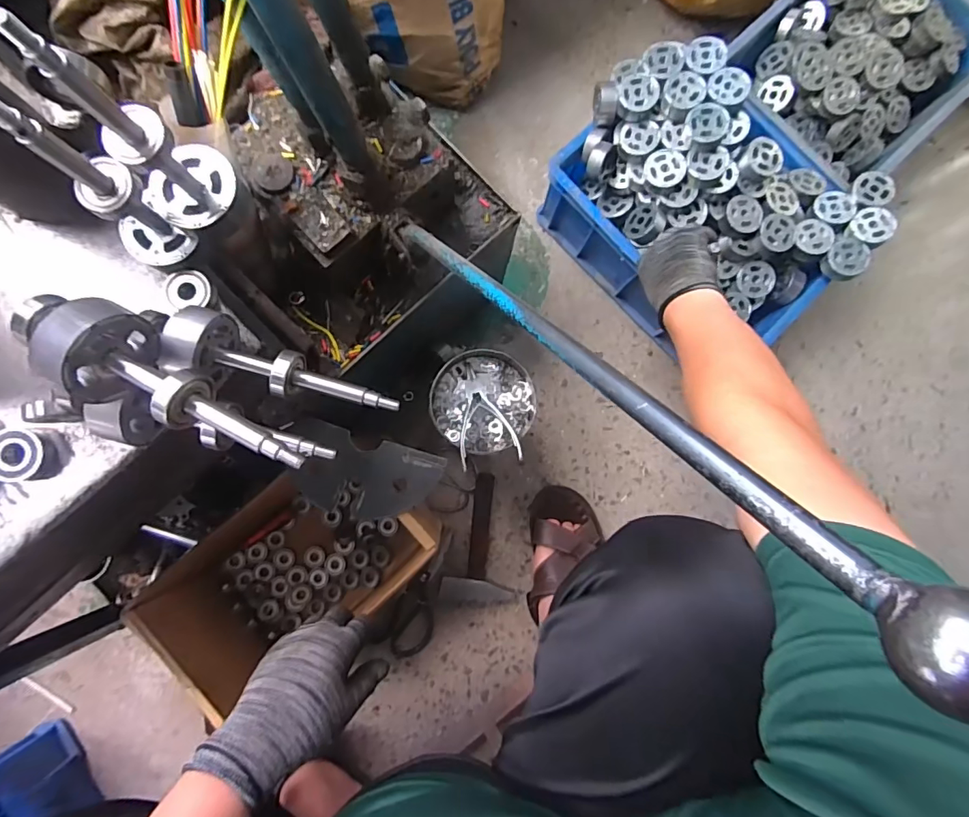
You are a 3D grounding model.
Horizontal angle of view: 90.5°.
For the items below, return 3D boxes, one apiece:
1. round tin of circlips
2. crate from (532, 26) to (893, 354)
[{"bbox_3d":[-0.001,-0.010,0.591,0.126,0.031,0.124,0,85,-3],"label":"round tin of circlips"},{"bbox_3d":[0.327,-0.301,0.710,0.406,0.213,0.290,42,84,1],"label":"crate"}]

